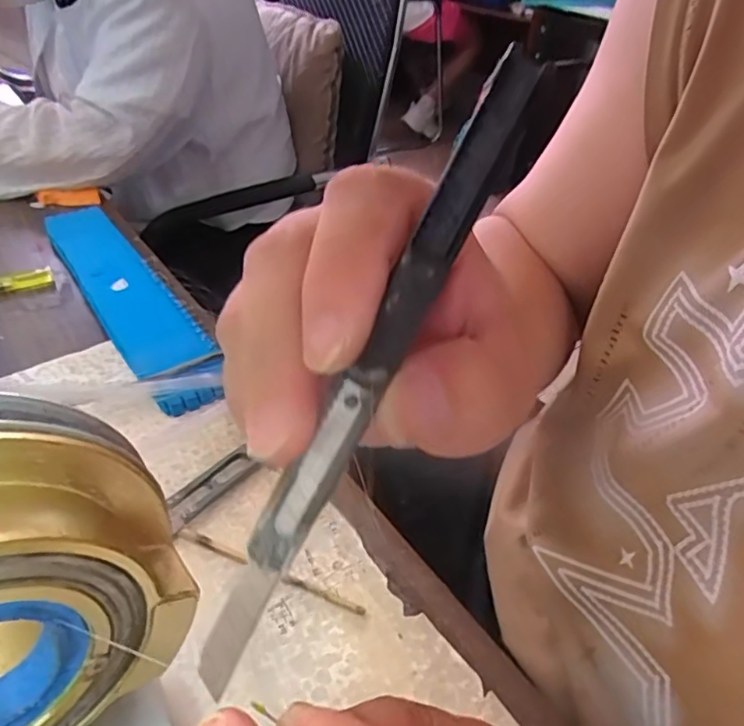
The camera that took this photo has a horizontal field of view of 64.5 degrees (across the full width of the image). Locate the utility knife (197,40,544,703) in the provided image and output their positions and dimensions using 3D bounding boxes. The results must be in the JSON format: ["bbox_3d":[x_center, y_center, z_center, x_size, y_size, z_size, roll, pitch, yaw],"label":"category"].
[{"bbox_3d":[-0.001,0.003,0.133,0.011,0.155,0.012,29,3,27],"label":"utility knife"}]

